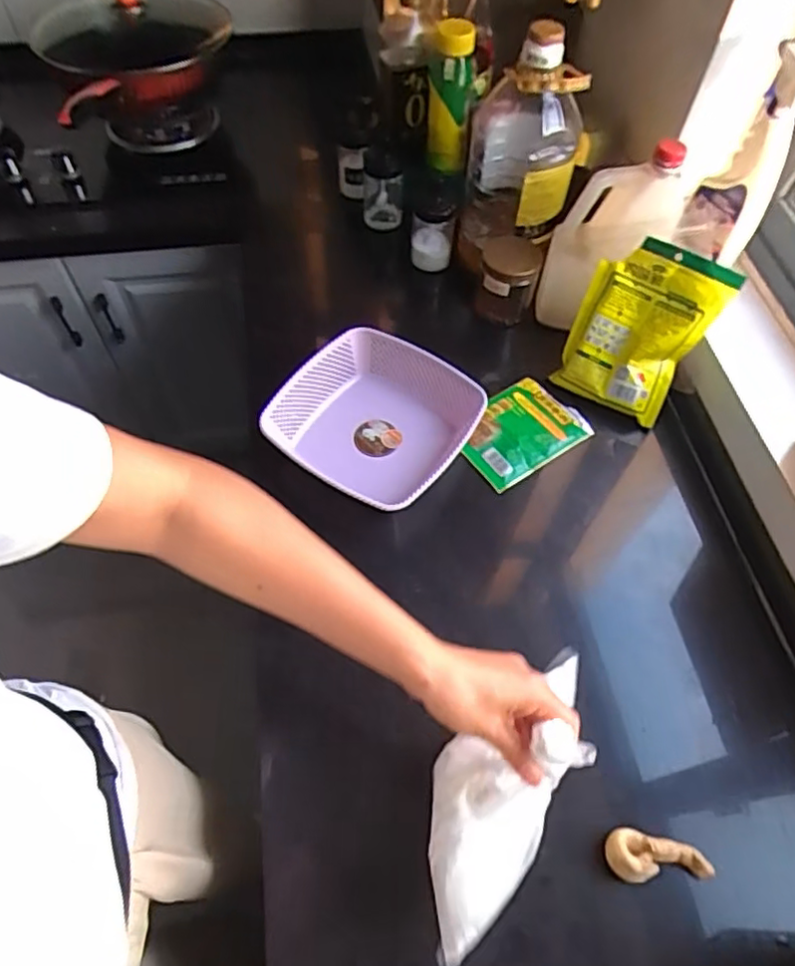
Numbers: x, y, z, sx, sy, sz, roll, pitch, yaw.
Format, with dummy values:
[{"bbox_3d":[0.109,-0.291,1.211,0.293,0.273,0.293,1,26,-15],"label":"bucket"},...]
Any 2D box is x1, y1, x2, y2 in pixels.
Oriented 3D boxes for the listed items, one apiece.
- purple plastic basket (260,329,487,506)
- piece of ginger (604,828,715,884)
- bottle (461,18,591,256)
[{"bbox_3d":[-0.023,-0.078,0.813,0.226,0.087,0.221,29,62,15],"label":"purple plastic basket"},{"bbox_3d":[0.235,0.340,0.575,0.090,0.031,0.041,0,59,-2],"label":"piece of ginger"},{"bbox_3d":[0.171,-0.457,0.866,0.139,0.295,0.139,9,59,4],"label":"bottle"}]

